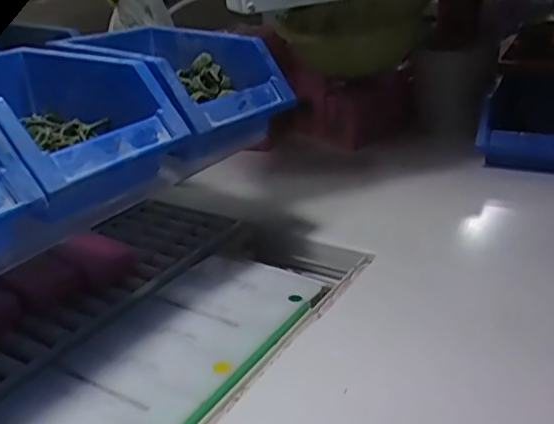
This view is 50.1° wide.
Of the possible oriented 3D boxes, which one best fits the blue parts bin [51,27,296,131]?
[{"bbox_3d":[-0.101,-0.120,0.519,0.204,0.059,0.124,17,33,37],"label":"blue parts bin"}]

